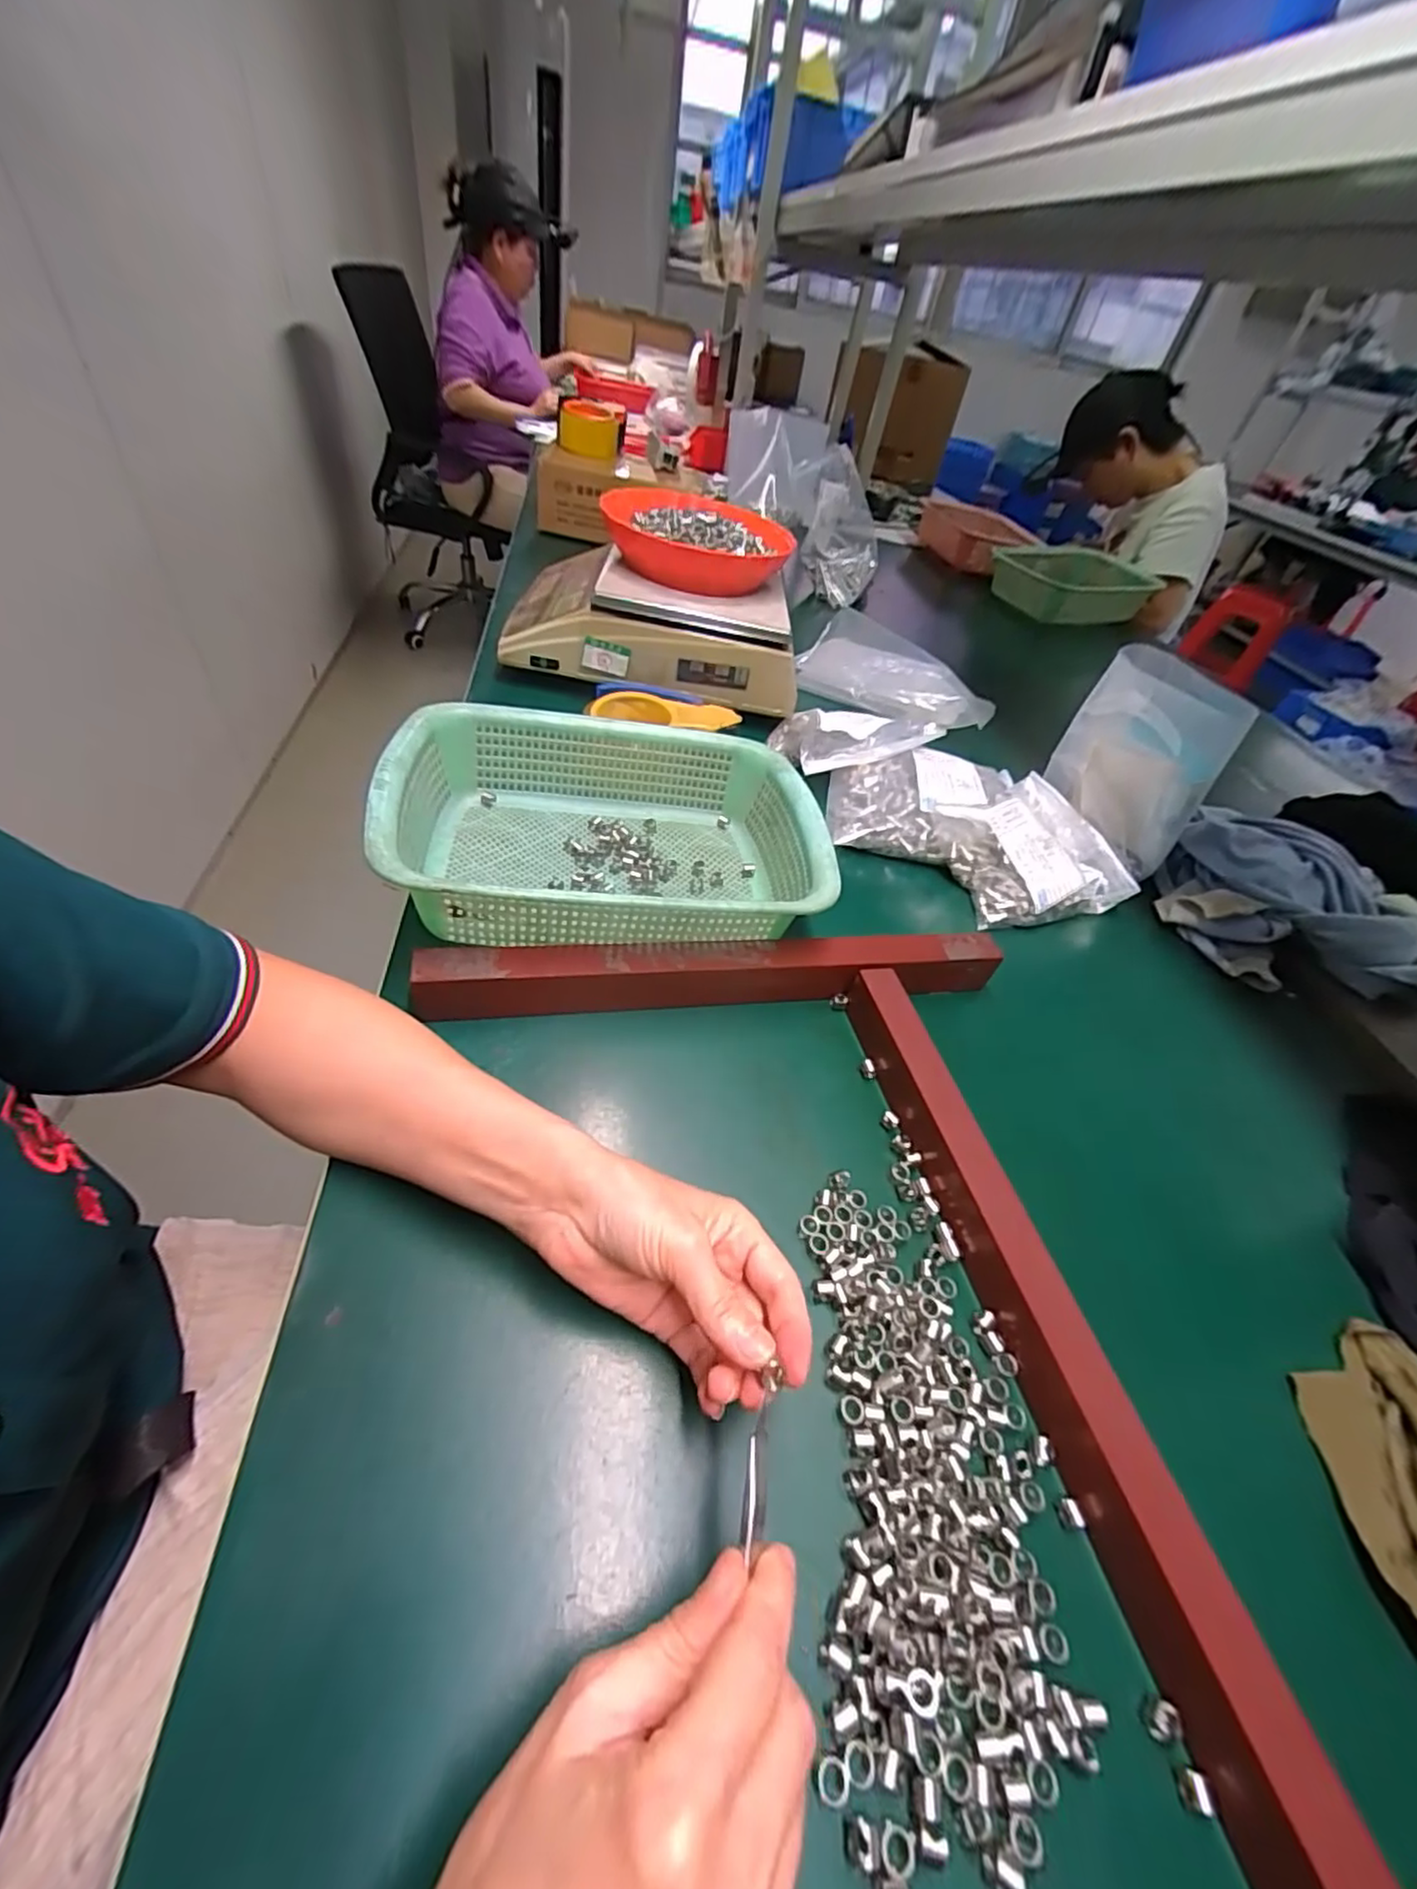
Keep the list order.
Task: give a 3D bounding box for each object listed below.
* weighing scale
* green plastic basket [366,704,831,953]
[{"bbox_3d":[-0.055,-0.400,0.786,0.332,0.099,0.295,10,45,-2],"label":"weighing scale"},{"bbox_3d":[-0.070,-0.079,0.472,0.295,0.094,0.222,3,46,-12],"label":"green plastic basket"}]

